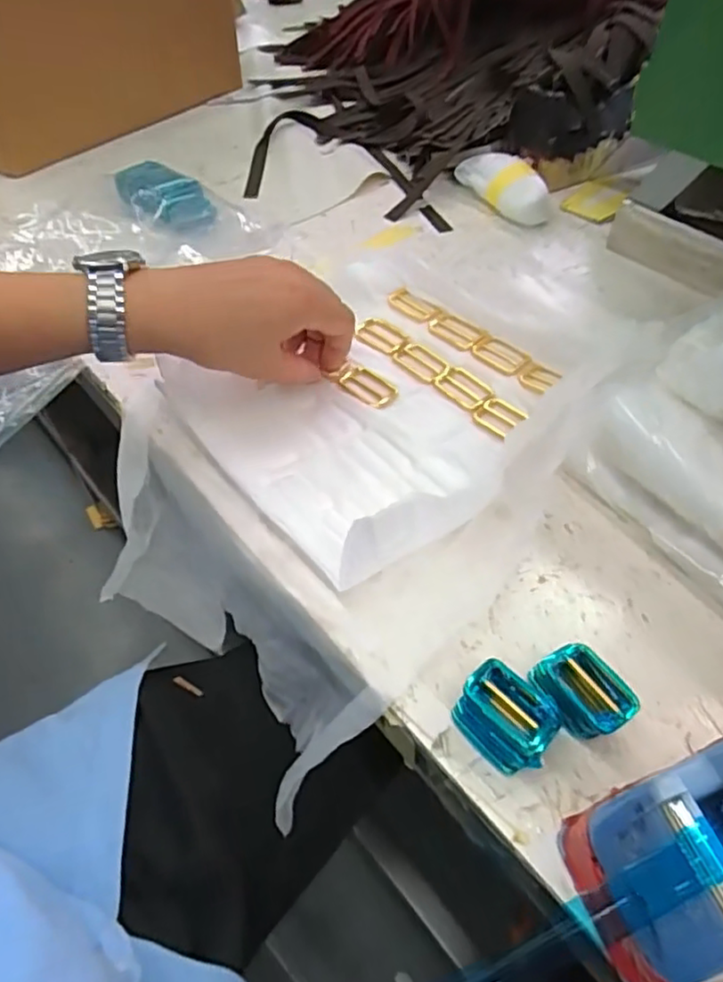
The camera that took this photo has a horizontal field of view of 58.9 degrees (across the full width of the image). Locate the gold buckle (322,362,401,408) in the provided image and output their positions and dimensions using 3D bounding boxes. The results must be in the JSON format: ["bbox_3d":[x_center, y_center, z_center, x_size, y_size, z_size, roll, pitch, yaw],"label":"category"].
[{"bbox_3d":[0.005,-0.081,0.498,0.048,0.005,0.033,32,57,21],"label":"gold buckle"}]

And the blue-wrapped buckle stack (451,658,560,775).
[{"bbox_3d":[0.073,0.115,0.327,0.048,0.029,0.036,32,57,21],"label":"blue-wrapped buckle stack"}]

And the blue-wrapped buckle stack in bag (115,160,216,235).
[{"bbox_3d":[-0.204,-0.300,0.656,0.109,0.028,0.058,32,57,22],"label":"blue-wrapped buckle stack in bag"}]

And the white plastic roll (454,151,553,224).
[{"bbox_3d":[0.151,-0.318,0.672,0.049,0.040,0.113,-24,56,-20],"label":"white plastic roll"}]

